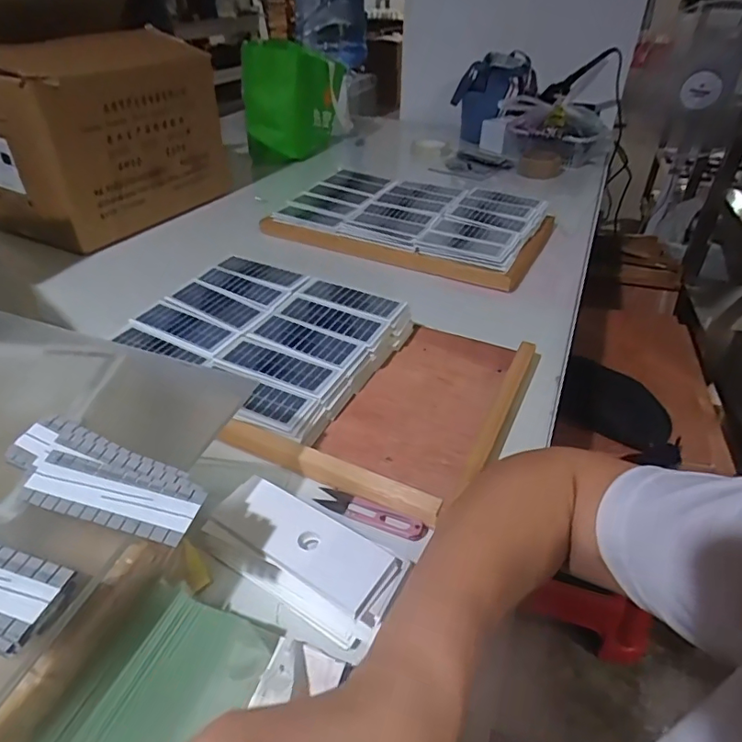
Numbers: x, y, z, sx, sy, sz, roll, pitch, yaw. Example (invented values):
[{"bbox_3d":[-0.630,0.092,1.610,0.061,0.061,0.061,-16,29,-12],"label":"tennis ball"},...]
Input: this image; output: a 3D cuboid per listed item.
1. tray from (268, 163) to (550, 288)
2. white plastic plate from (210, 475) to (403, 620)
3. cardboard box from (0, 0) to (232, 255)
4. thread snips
[{"bbox_3d":[0.078,-0.298,0.993,0.534,0.065,0.270,21,39,24],"label":"tray"},{"bbox_3d":[-0.055,0.132,0.416,0.149,0.009,0.055,25,47,24],"label":"white plastic plate"},{"bbox_3d":[-0.520,-0.443,0.999,0.297,0.295,0.403,16,39,18],"label":"cardboard box"},{"bbox_3d":[-0.002,0.130,0.481,0.106,0.012,0.024,20,41,23],"label":"thread snips"}]

